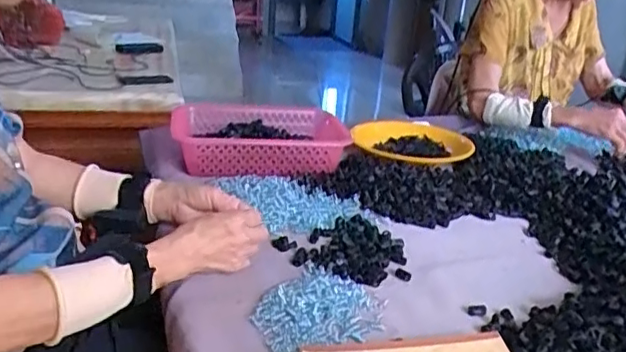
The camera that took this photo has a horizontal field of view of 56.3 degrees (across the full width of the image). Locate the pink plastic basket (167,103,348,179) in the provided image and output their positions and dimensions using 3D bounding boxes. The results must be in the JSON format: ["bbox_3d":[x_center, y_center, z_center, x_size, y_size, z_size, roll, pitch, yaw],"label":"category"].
[{"bbox_3d":[-0.090,-0.066,1.041,0.300,0.085,0.197,0,21,-14],"label":"pink plastic basket"}]

